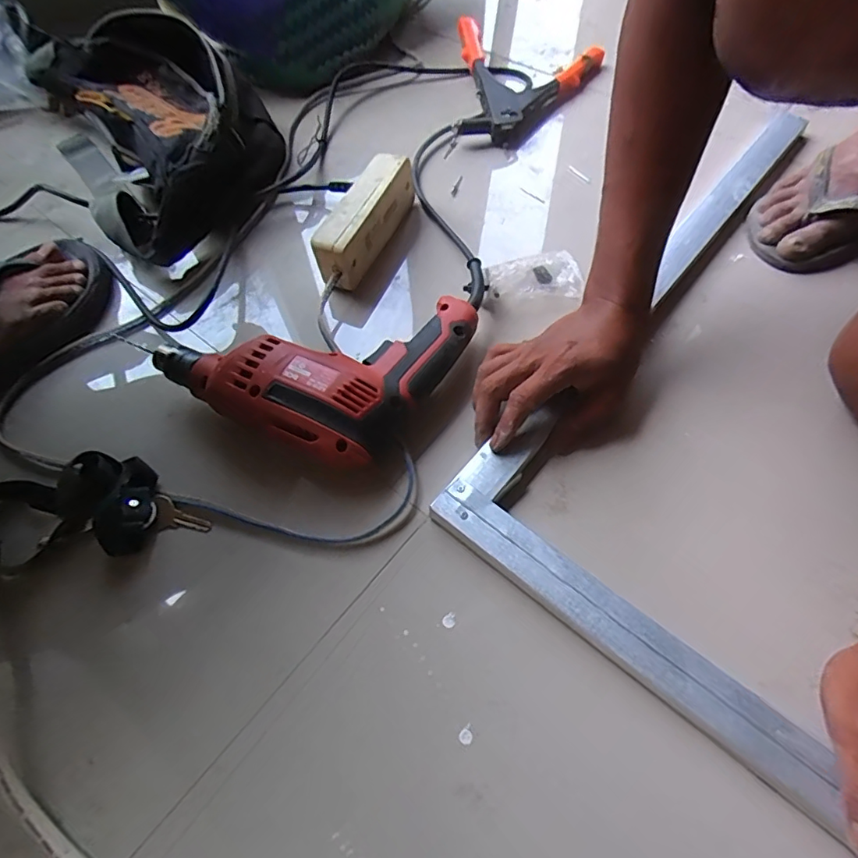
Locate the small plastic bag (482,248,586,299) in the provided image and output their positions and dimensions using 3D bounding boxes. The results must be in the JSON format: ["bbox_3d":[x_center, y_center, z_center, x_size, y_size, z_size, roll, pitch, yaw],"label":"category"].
[{"bbox_3d":[0.102,-0.154,0.521,0.091,0.018,0.061,-7,61,-1],"label":"small plastic bag"}]

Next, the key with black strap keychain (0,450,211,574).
[{"bbox_3d":[-0.279,0.064,0.413,0.195,0.035,0.078,-9,61,-2],"label":"key with black strap keychain"}]

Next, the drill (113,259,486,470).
[{"bbox_3d":[-0.078,-0.094,0.469,0.215,0.061,0.256,32,67,19],"label":"drill"}]

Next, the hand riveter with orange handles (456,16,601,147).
[{"bbox_3d":[0.118,-0.446,0.677,0.193,0.036,0.226,10,62,9],"label":"hand riveter with orange handles"}]

